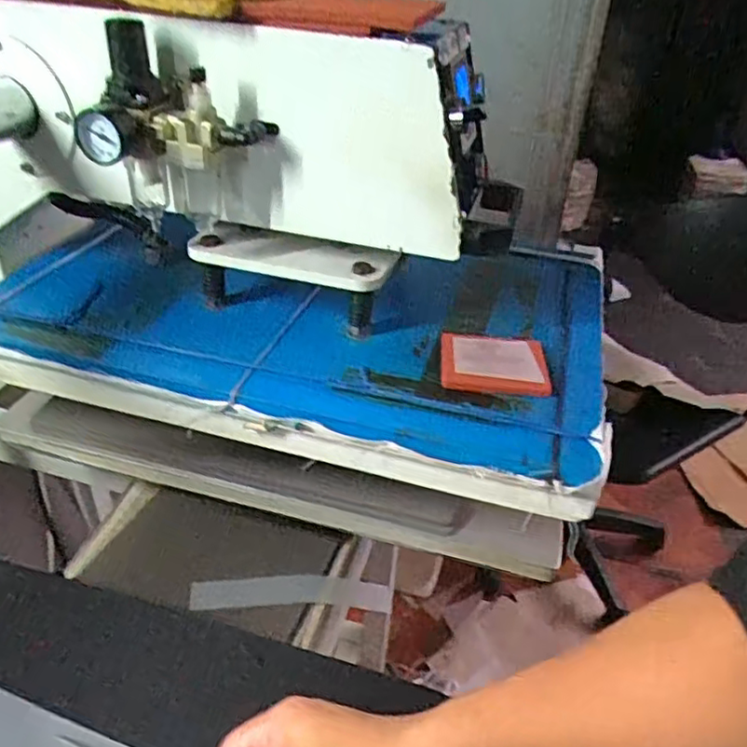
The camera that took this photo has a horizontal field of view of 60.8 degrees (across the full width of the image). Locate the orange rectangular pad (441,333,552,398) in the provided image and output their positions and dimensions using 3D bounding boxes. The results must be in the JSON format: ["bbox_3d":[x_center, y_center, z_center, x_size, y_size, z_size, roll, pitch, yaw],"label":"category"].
[{"bbox_3d":[0.107,-0.010,0.566,0.093,0.009,0.076,5,35,3],"label":"orange rectangular pad"}]

